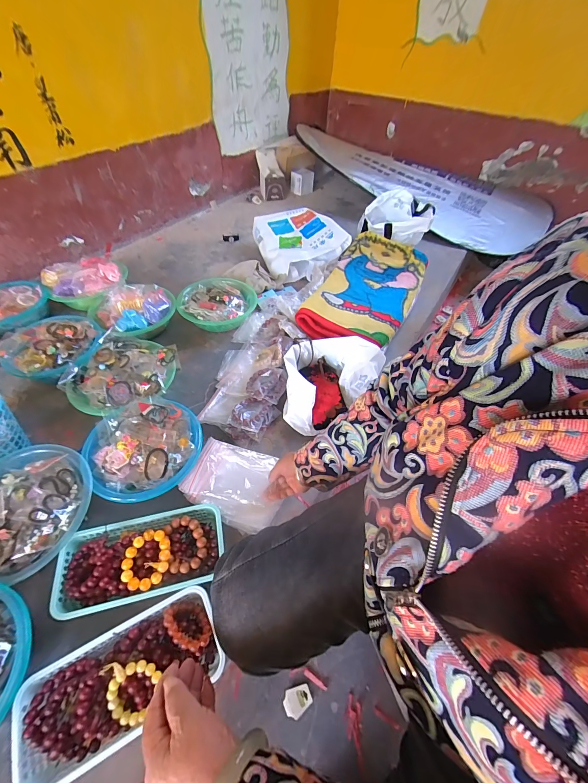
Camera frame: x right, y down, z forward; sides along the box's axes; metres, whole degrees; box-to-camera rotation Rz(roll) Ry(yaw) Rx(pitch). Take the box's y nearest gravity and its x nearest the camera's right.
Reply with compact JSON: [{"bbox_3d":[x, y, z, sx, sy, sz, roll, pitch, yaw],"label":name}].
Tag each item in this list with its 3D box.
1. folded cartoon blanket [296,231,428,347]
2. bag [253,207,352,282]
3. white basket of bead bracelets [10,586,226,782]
[{"bbox_3d":[0.232,-0.324,0.981,0.290,0.101,0.503,21,52,14],"label":"folded cartoon blanket"},{"bbox_3d":[0.014,-0.590,1.231,0.282,0.142,0.318,-17,53,-16],"label":"bag"},{"bbox_3d":[-0.244,0.407,0.443,0.264,0.058,0.128,-26,57,-22],"label":"white basket of bead bracelets"}]

